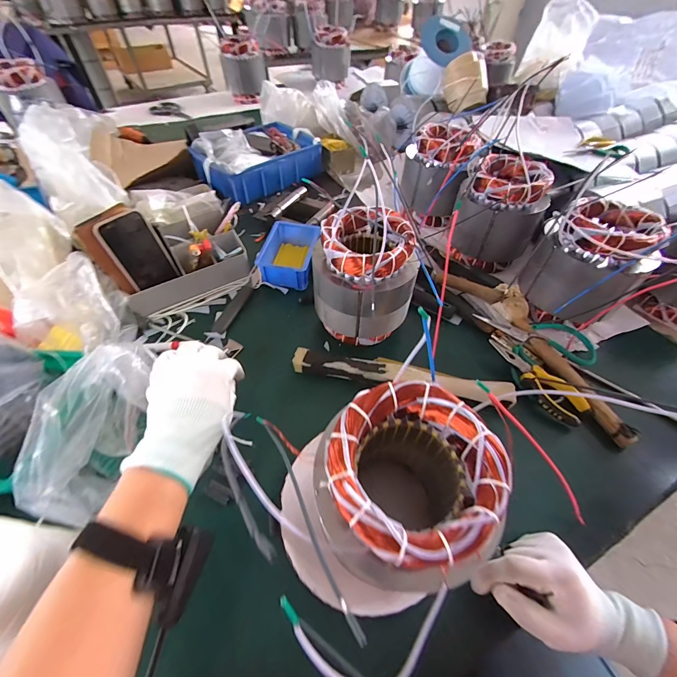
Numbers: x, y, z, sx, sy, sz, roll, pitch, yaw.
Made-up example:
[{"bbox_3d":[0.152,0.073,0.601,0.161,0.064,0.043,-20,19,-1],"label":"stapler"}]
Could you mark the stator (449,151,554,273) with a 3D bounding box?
[{"bbox_3d":[0.317,-0.247,0.650,0.151,0.167,0.142,26,56,18],"label":"stator"}]

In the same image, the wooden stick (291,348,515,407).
[{"bbox_3d":[0.094,0.057,0.497,0.329,0.037,0.048,10,52,7],"label":"wooden stick"}]

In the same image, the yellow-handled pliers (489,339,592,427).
[{"bbox_3d":[0.294,0.057,0.482,0.051,0.021,0.154,-29,57,-22],"label":"yellow-handled pliers"}]

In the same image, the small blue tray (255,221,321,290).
[{"bbox_3d":[-0.100,-0.176,0.666,0.099,0.050,0.167,4,52,3],"label":"small blue tray"}]

